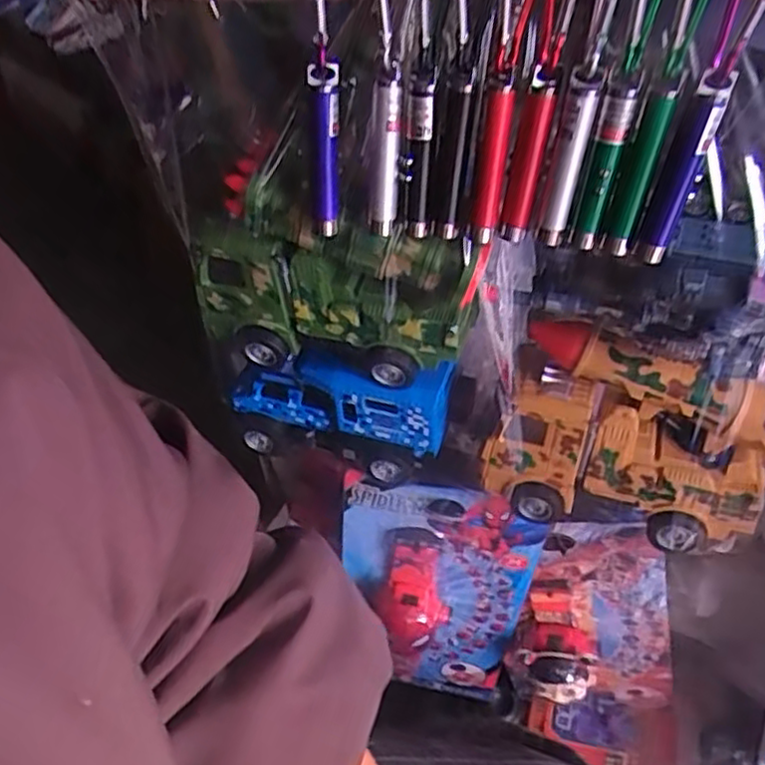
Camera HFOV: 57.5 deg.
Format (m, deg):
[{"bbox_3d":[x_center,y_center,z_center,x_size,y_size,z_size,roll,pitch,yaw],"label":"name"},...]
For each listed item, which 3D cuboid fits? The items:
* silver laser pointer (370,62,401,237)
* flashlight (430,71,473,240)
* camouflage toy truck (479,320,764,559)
[{"bbox_3d":[0.001,-0.093,0.284,0.009,0.067,0.013,1,45,-2],"label":"silver laser pointer"},{"bbox_3d":[0.027,-0.088,0.277,0.010,0.068,0.013,3,45,0],"label":"flashlight"},{"bbox_3d":[0.135,0.034,0.372,0.148,0.105,0.051,19,47,16],"label":"camouflage toy truck"}]

